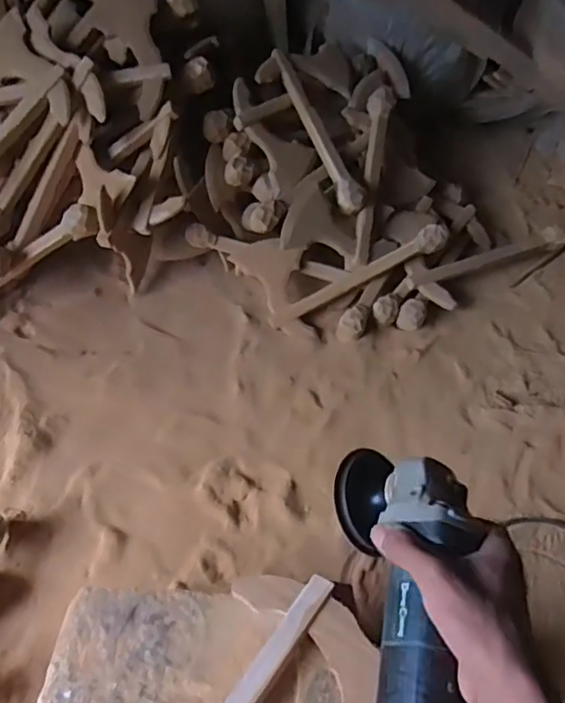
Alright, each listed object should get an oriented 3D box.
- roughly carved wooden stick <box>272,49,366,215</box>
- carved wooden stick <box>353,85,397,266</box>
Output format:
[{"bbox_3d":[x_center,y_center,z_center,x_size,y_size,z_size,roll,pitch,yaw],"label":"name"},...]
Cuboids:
[{"bbox_3d":[0.069,-0.445,1.170,0.042,0.048,0.367,-24,83,-17],"label":"roughly carved wooden stick"},{"bbox_3d":[0.180,-0.358,1.180,0.053,0.038,0.372,8,84,7],"label":"carved wooden stick"}]

